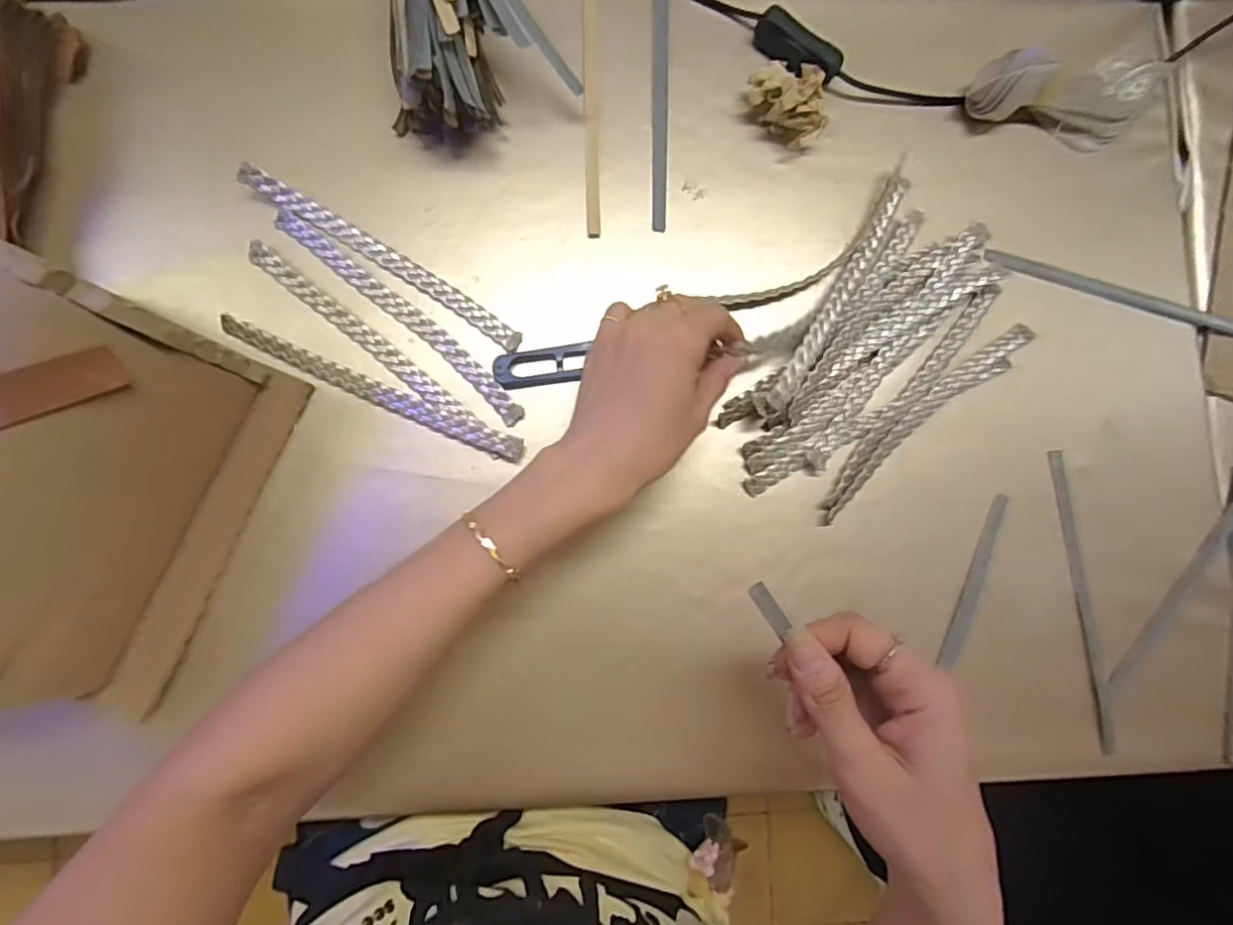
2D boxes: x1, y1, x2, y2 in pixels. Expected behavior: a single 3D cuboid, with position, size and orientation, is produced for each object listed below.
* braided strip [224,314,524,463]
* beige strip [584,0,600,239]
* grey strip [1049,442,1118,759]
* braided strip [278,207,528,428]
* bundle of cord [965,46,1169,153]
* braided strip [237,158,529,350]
[{"bbox_3d":[-0.143,-0.043,0.352,0.187,0.007,0.014,23,83,-2],"label":"braided strip"},{"bbox_3d":[-0.016,-0.236,0.383,0.009,0.004,0.184,-1,85,-4],"label":"beige strip"},{"bbox_3d":[0.297,0.086,0.377,0.009,0.006,0.187,-6,85,-5],"label":"grey strip"},{"bbox_3d":[-0.130,-0.090,0.361,0.187,0.004,0.016,41,83,0],"label":"braided strip"},{"bbox_3d":[0.298,-0.242,0.392,0.121,0.038,0.052,-9,85,-5],"label":"bundle of cord"},{"bbox_3d":[-0.139,-0.125,0.361,0.186,0.012,0.016,31,72,-2],"label":"braided strip"}]

